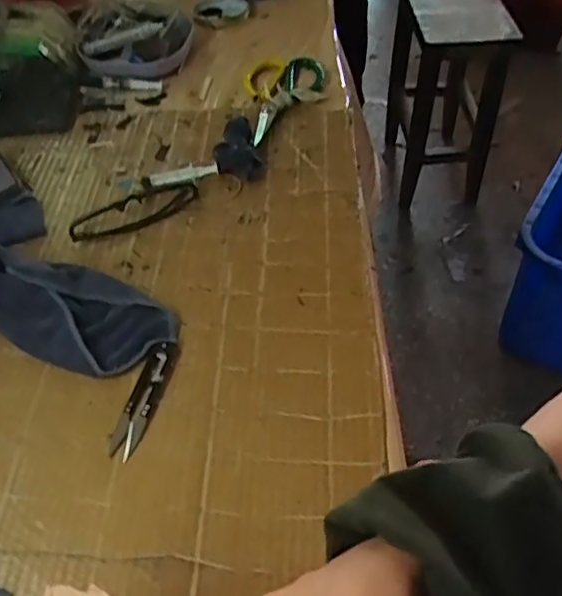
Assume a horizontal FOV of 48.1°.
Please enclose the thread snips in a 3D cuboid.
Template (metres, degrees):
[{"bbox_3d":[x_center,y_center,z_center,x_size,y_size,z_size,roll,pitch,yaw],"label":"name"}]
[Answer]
[{"bbox_3d":[-0.111,0.080,0.513,0.023,0.010,0.104,13,53,11],"label":"thread snips"}]

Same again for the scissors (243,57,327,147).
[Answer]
[{"bbox_3d":[0.005,-0.249,0.766,0.097,0.017,0.171,0,51,1],"label":"scissors"}]

